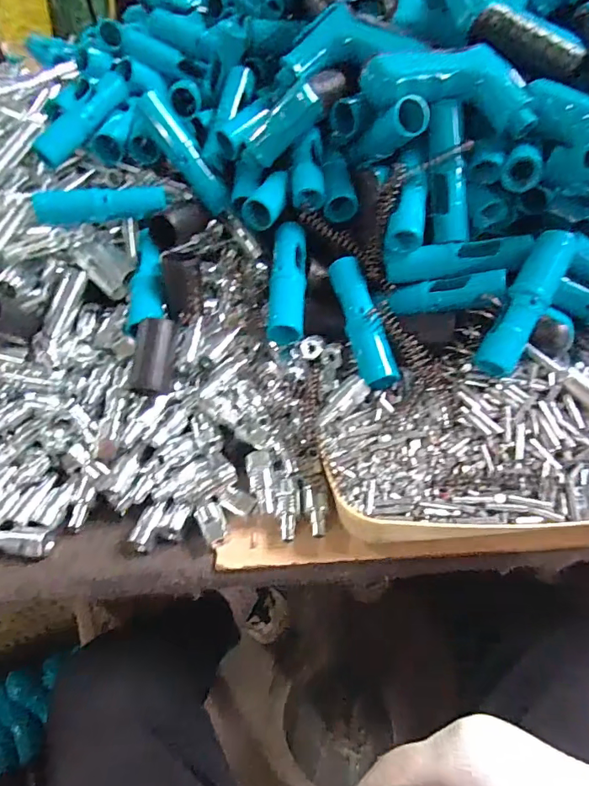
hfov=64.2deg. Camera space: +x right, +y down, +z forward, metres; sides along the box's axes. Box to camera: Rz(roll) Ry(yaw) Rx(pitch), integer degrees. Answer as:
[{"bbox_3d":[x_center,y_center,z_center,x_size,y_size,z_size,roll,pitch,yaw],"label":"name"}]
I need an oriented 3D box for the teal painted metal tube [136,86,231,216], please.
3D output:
[{"bbox_3d":[-0.110,-0.241,0.470,0.030,0.032,0.133,-35,91,-22],"label":"teal painted metal tube"}]

